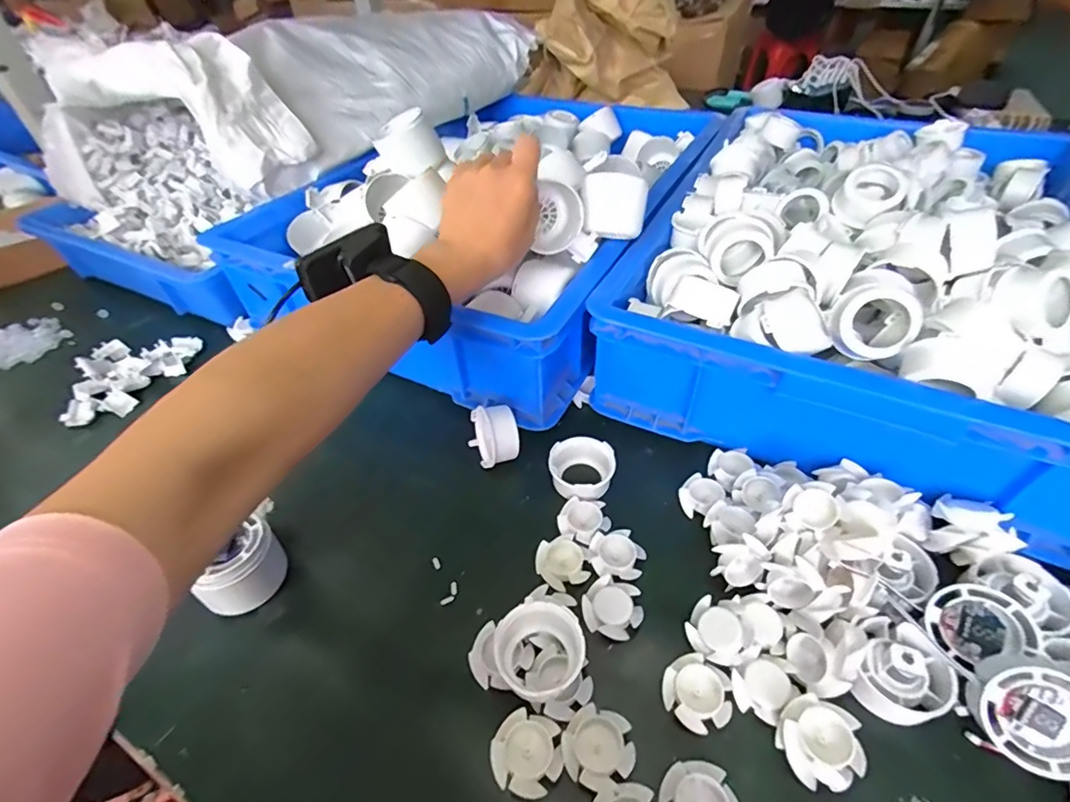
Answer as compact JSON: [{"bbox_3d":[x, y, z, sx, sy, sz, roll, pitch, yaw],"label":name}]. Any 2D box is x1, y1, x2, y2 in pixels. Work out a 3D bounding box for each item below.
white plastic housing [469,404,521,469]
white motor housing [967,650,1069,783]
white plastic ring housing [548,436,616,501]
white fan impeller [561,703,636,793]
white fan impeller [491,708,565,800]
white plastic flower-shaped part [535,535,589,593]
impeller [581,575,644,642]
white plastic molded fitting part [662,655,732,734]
[{"bbox_3d":[-0.037,0.029,0.443,0.043,0.047,0.048,-9,46,-4],"label":"white plastic housing"},{"bbox_3d":[0.277,0.174,0.276,0.057,0.023,0.054,-24,72,22],"label":"white motor housing"},{"bbox_3d":[0.039,0.060,0.426,0.054,0.028,0.055,-2,46,2],"label":"white plastic ring housing"},{"bbox_3d":[0.037,0.201,0.289,0.040,0.013,0.039,-2,46,2],"label":"white fan impeller"},{"bbox_3d":[-0.004,0.203,0.287,0.040,0.011,0.039,-2,46,2],"label":"white fan impeller"},{"bbox_3d":[0.019,0.121,0.371,0.035,0.009,0.037,-19,48,-14],"label":"white plastic flower-shaped part"},{"bbox_3d":[0.054,0.144,0.347,0.040,0.011,0.037,-2,46,2],"label":"impeller"},{"bbox_3d":[0.100,0.180,0.307,0.040,0.011,0.037,34,57,31],"label":"white plastic molded fitting part"}]

